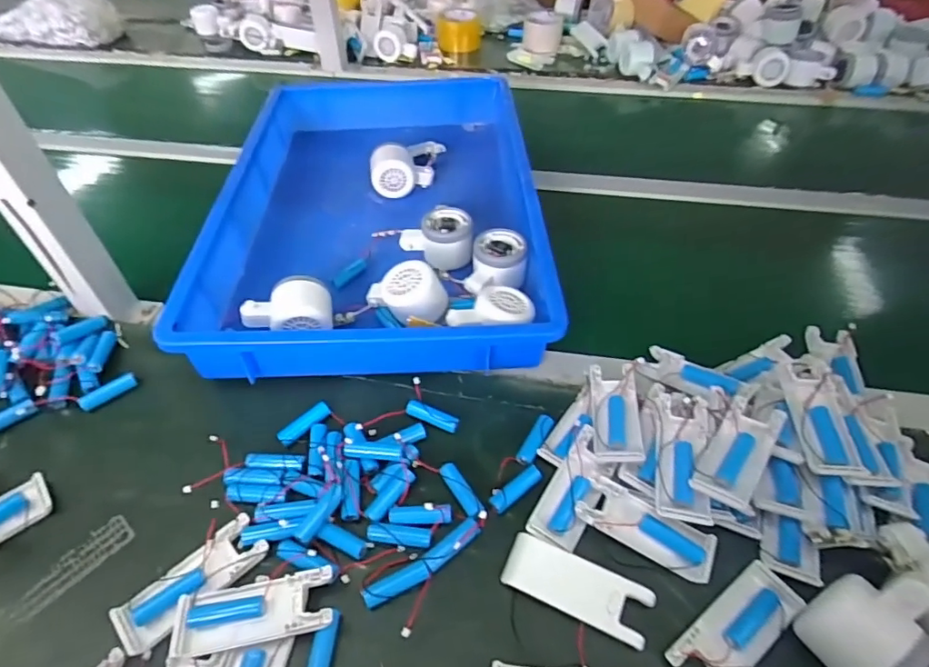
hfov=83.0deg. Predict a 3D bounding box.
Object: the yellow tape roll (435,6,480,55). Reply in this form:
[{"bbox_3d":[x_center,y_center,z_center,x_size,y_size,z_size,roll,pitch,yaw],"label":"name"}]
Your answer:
[{"bbox_3d":[-0.013,-0.653,1.128,0.096,0.051,0.108,0,49,0],"label":"yellow tape roll"}]

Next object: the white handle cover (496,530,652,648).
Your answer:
[{"bbox_3d":[0.082,0.185,0.386,0.106,0.010,0.040,20,52,17],"label":"white handle cover"}]

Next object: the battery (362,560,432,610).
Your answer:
[{"bbox_3d":[-0.051,0.189,0.397,0.052,0.011,0.015,-21,52,-17],"label":"battery"}]

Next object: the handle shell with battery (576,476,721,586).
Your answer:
[{"bbox_3d":[0.144,0.151,0.412,0.104,0.015,0.041,22,52,18],"label":"handle shell with battery"}]

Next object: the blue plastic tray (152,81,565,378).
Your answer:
[{"bbox_3d":[-0.102,-0.176,0.675,0.361,0.081,0.548,-2,49,-2],"label":"blue plastic tray"}]

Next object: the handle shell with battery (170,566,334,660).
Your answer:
[{"bbox_3d":[-0.148,0.200,0.376,0.106,0.021,0.040,-8,49,-7],"label":"handle shell with battery"}]

